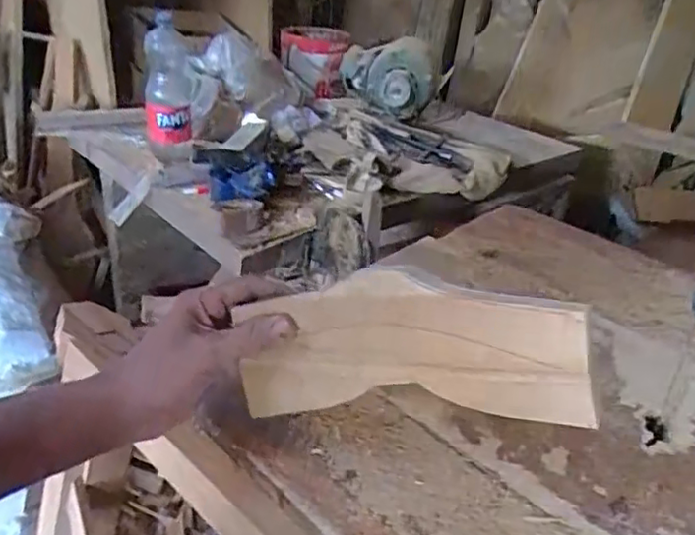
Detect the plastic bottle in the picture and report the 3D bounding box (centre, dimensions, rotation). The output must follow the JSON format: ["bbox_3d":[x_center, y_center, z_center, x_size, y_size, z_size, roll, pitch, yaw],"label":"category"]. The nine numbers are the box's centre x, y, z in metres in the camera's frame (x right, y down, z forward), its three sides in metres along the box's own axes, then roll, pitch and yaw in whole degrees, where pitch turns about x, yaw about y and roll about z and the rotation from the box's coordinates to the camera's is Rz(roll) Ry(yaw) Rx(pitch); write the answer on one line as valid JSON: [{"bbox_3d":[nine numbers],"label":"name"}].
[{"bbox_3d":[-0.351,-0.348,1.212,0.092,0.289,0.092,-1,7,-5],"label":"plastic bottle"}]

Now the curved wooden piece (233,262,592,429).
[{"bbox_3d":[0.032,0.050,0.407,0.231,0.093,0.011,-5,1,27],"label":"curved wooden piece"}]

